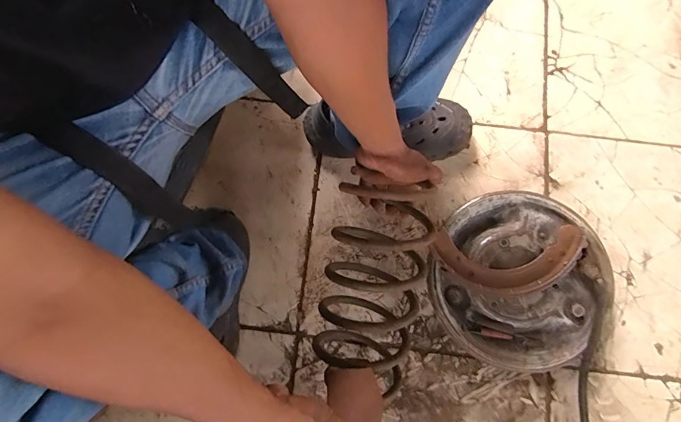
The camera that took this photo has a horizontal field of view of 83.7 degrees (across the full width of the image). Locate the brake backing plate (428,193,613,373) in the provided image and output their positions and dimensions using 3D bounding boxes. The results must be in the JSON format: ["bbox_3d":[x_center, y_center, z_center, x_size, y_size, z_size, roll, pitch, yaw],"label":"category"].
[{"bbox_3d":[0.278,0.107,0.614,0.265,0.066,0.259,0,79,-1],"label":"brake backing plate"}]

